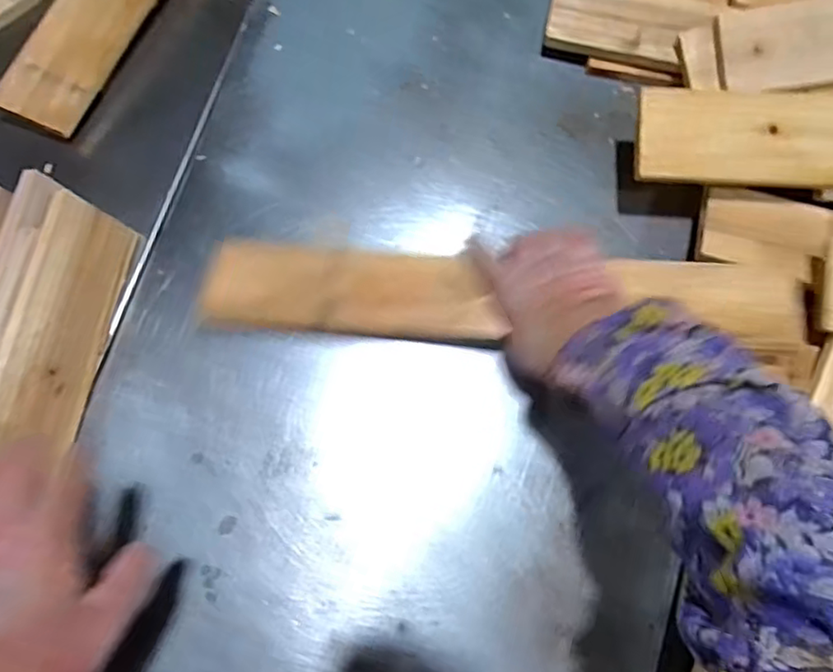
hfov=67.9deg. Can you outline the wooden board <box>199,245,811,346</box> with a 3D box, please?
[{"bbox_3d":[0.071,-0.034,0.533,0.506,0.025,0.074,1,76,3],"label":"wooden board"}]

